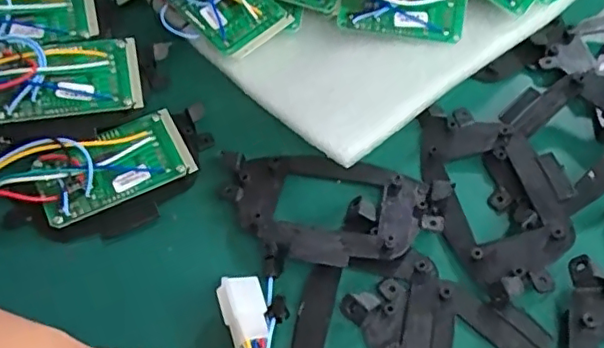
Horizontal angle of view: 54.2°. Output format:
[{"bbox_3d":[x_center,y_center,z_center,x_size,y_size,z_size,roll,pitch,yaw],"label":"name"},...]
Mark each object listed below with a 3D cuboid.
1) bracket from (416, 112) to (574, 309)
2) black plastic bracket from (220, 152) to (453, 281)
[{"bbox_3d":[0.104,0.009,0.313,0.069,0.014,0.115,-13,57,-7],"label":"bracket"},{"bbox_3d":[0.016,0.016,0.309,0.115,0.014,0.072,1,56,2],"label":"black plastic bracket"}]

